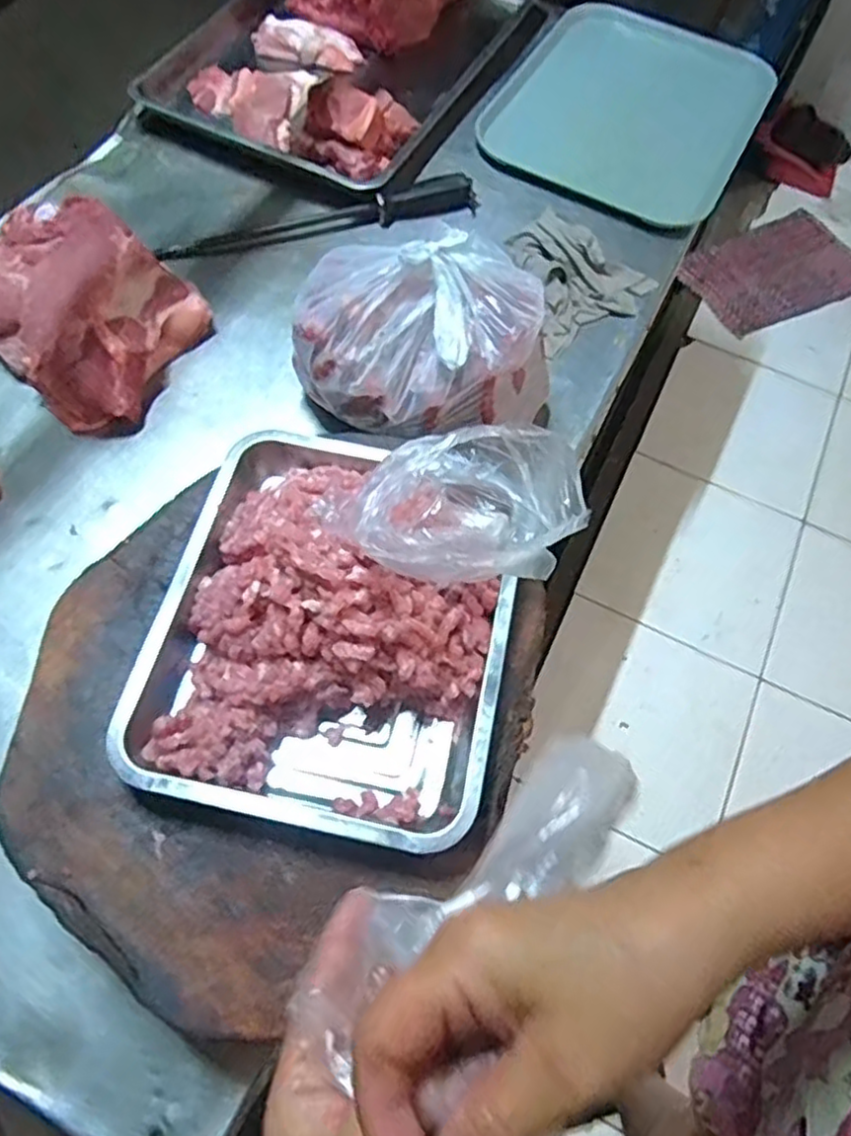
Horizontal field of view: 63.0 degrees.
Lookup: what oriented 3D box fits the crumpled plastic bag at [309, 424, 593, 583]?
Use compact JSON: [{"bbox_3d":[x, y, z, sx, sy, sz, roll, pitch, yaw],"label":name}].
[{"bbox_3d":[0.017,-0.042,0.487,0.185,0.085,0.117,-2,65,-3],"label":"crumpled plastic bag"}]

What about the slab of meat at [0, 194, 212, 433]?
[{"bbox_3d":[-0.376,-0.289,0.760,0.270,0.079,0.207,37,68,14],"label":"slab of meat"}]

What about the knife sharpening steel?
[{"bbox_3d":[-0.129,-0.439,0.876,0.402,0.034,0.034,-16,66,-11],"label":"knife sharpening steel"}]

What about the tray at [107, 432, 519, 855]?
[{"bbox_3d":[-0.066,0.026,0.509,0.255,0.095,0.304,11,65,3],"label":"tray"}]

